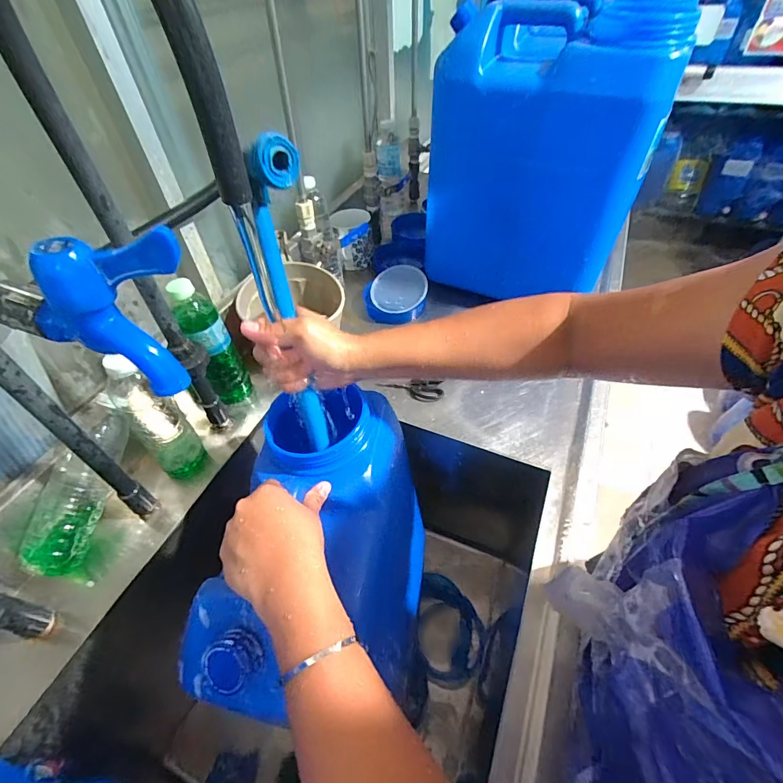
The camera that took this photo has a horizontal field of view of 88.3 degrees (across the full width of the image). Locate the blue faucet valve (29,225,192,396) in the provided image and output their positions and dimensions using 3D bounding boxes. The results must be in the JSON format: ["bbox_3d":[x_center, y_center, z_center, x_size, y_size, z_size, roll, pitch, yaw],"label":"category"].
[{"bbox_3d":[-0.143,-0.041,0.213,0.077,0.079,0.040,7,49,11],"label":"blue faucet valve"}]

